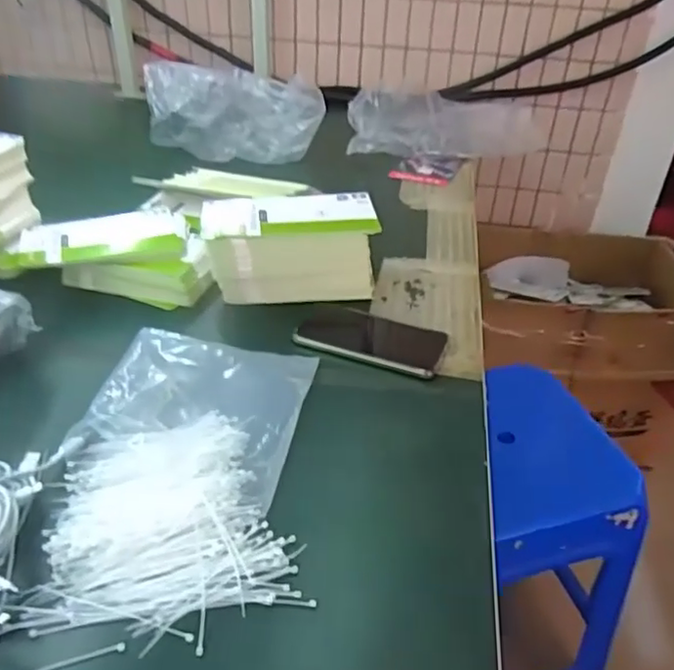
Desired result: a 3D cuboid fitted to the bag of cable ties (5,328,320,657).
[{"bbox_3d":[-0.128,0.103,0.550,0.201,0.031,0.321,0,36,-2],"label":"bag of cable ties"}]

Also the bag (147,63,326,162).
[{"bbox_3d":[-0.168,-0.374,1.058,0.285,0.138,0.133,-10,38,-15],"label":"bag"}]

